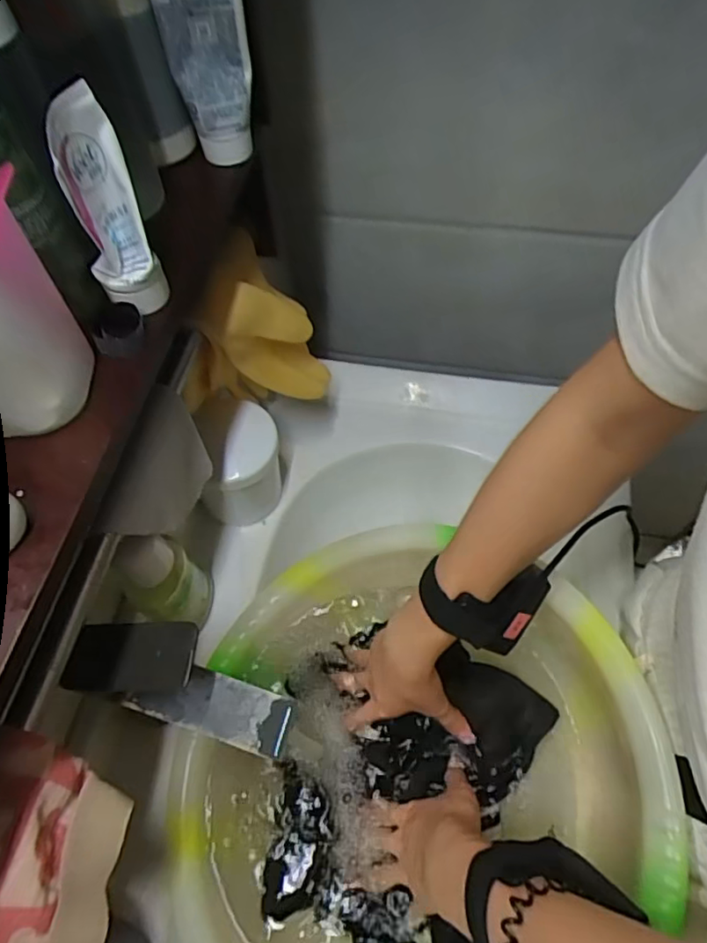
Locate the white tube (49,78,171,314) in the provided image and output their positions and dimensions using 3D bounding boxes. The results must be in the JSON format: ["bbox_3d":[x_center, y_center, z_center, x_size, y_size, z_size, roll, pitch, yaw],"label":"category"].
[{"bbox_3d":[-0.123,-0.127,0.288,0.032,0.103,0.034,-12,39,-4],"label":"white tube"}]

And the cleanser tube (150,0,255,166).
[{"bbox_3d":[-0.086,-0.249,0.351,0.051,0.108,0.032,-13,61,-5],"label":"cleanser tube"}]

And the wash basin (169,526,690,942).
[{"bbox_3d":[0.053,0.250,0.471,0.373,0.140,0.373,-14,53,19],"label":"wash basin"}]

